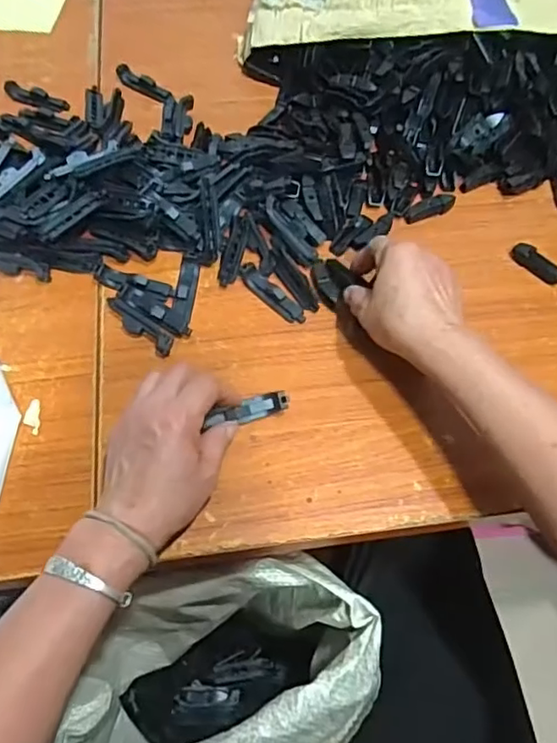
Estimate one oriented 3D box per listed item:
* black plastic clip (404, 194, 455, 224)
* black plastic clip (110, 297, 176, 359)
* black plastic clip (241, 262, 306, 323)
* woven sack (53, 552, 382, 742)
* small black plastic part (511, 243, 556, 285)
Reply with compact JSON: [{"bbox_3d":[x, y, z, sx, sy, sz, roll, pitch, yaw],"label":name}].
[{"bbox_3d":[0.151,-0.164,0.574,0.055,0.012,0.018,-20,63,-13],"label":"black plastic clip"},{"bbox_3d":[-0.121,-0.039,0.499,0.073,0.012,0.017,33,65,16],"label":"black plastic clip"},{"bbox_3d":[-0.006,-0.070,0.519,0.073,0.013,0.018,40,67,19],"label":"black plastic clip"},{"bbox_3d":[-0.060,0.308,0.549,0.279,0.268,0.160,-15,63,-9],"label":"woven sack"},{"bbox_3d":[0.243,-0.102,0.541,0.052,0.016,0.016,37,66,18],"label":"small black plastic part"}]

